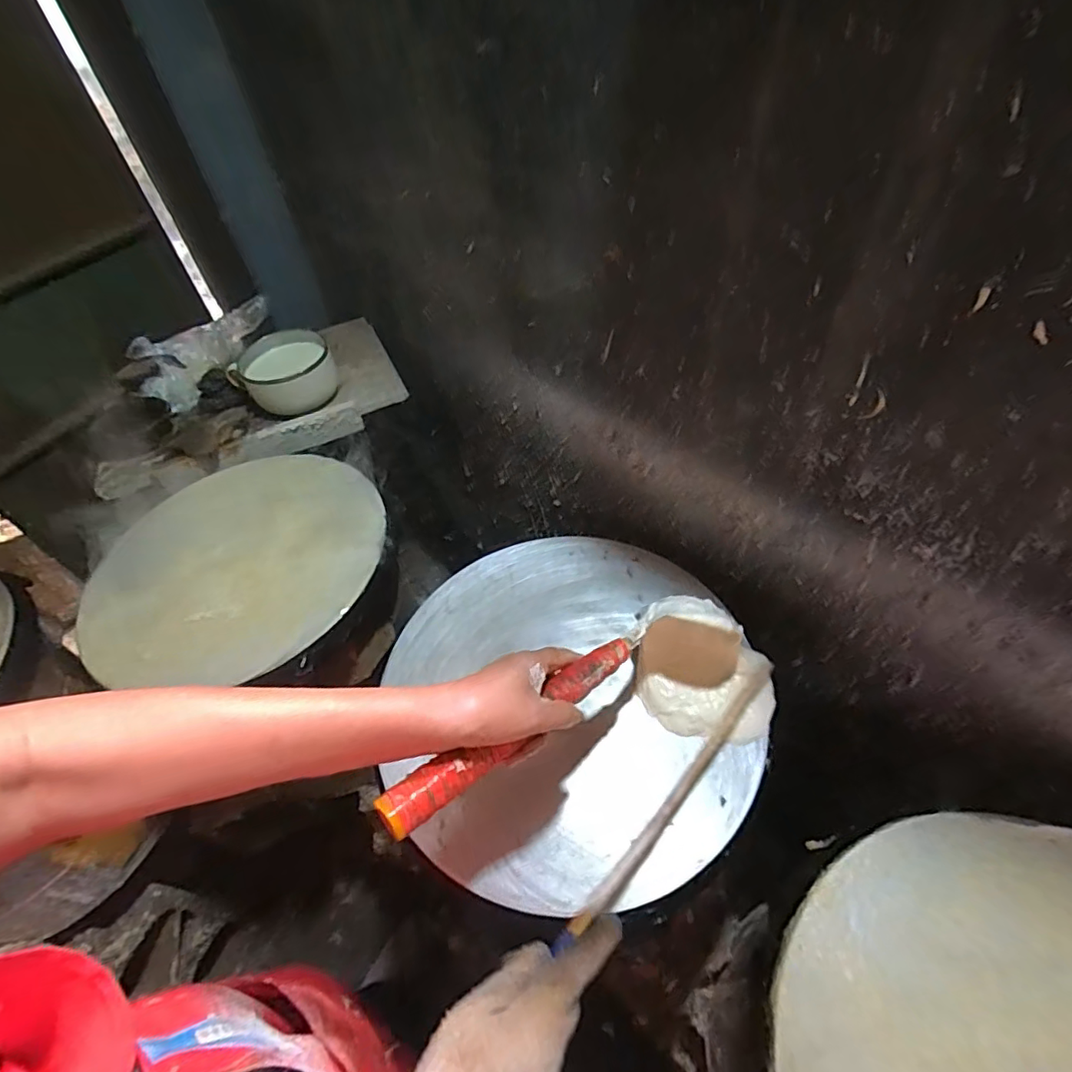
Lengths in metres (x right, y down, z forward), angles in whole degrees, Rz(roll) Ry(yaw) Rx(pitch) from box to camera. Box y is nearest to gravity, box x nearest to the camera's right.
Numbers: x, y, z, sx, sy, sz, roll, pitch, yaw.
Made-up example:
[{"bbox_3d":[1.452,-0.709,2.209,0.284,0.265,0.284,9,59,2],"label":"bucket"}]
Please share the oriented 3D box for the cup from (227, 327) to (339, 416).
[{"bbox_3d":[-0.410,-0.271,0.920,0.152,0.064,0.157,-3,51,4],"label":"cup"}]

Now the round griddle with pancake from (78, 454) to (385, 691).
[{"bbox_3d":[-0.370,0.024,0.707,0.343,0.027,0.337,-3,51,3],"label":"round griddle with pancake"}]

